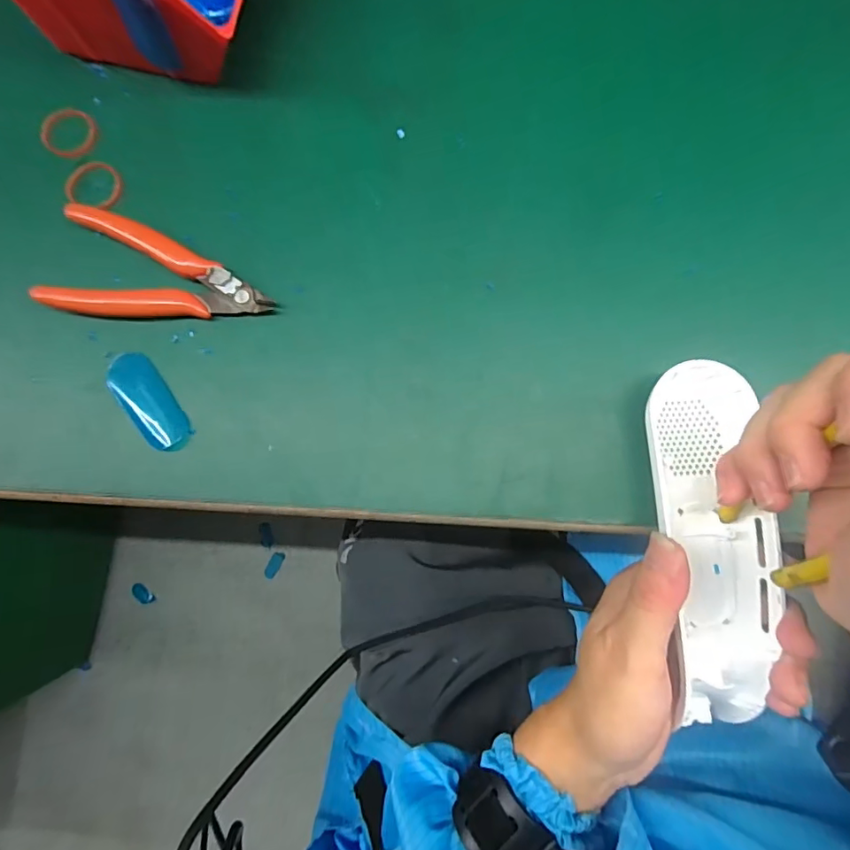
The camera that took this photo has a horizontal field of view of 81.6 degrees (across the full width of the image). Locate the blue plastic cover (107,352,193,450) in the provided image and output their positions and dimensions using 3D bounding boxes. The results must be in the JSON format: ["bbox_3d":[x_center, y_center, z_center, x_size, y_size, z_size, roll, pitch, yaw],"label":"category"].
[{"bbox_3d":[-0.146,-0.012,0.260,0.025,0.005,0.059,-36,83,-3],"label":"blue plastic cover"}]

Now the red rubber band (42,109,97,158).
[{"bbox_3d":[-0.202,-0.167,0.280,0.029,0.005,0.029,0,83,2],"label":"red rubber band"}]

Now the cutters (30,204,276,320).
[{"bbox_3d":[-0.141,-0.076,0.259,0.115,0.015,0.056,17,84,4],"label":"cutters"}]

